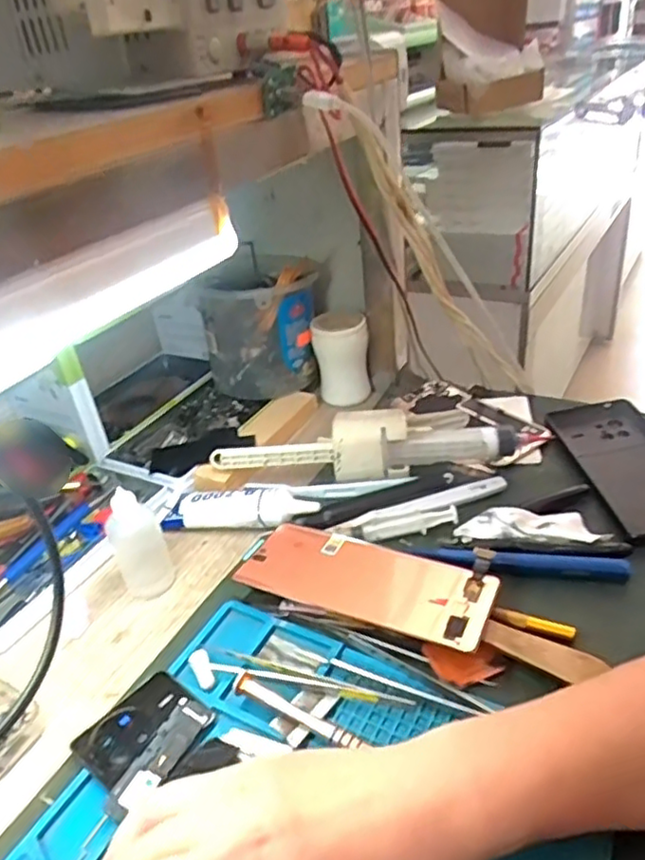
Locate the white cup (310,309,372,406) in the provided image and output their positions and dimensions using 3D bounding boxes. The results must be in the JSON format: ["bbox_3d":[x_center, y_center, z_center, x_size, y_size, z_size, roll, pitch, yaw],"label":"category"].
[{"bbox_3d":[0.019,-0.071,0.641,0.052,0.080,0.048,-7,32,1],"label":"white cup"}]

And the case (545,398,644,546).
[{"bbox_3d":[0.243,0.025,0.507,0.082,0.010,0.170,-7,32,2],"label":"case"}]

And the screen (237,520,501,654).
[{"bbox_3d":[0.028,0.096,0.422,0.159,0.011,0.073,11,32,23],"label":"screen"}]

